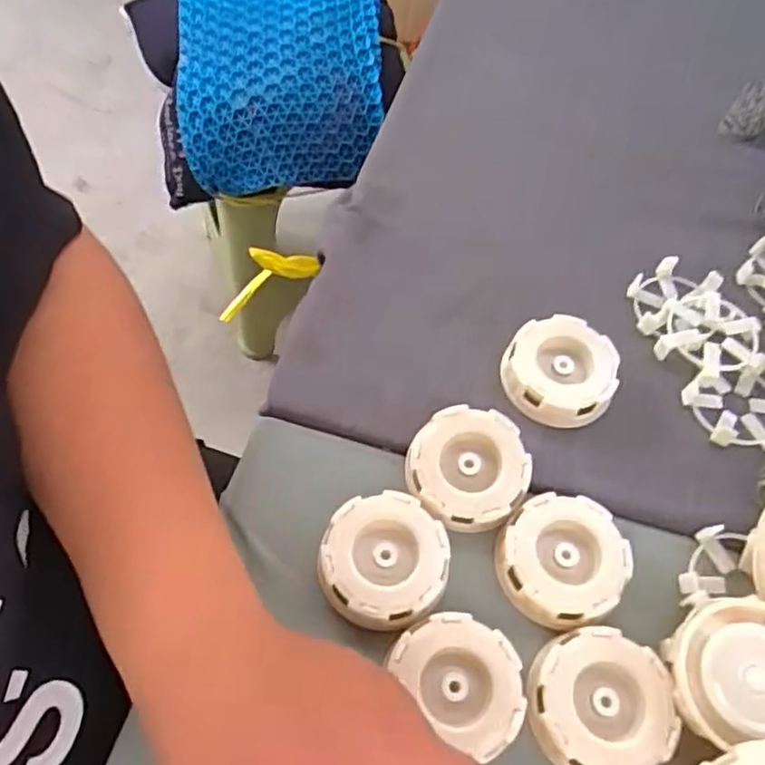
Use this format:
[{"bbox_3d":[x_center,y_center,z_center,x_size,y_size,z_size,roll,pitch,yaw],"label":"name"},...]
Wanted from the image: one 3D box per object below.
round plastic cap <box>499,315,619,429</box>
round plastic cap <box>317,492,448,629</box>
[{"bbox_3d":[0.098,-0.008,0.370,0.059,0.022,0.058,2,60,-3],"label":"round plastic cap"},{"bbox_3d":[0.000,0.087,0.325,0.059,0.025,0.060,2,60,-3],"label":"round plastic cap"}]

